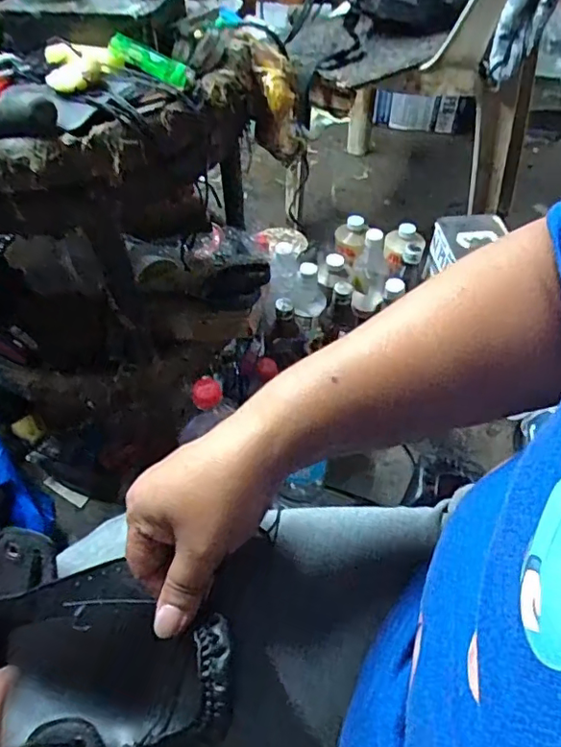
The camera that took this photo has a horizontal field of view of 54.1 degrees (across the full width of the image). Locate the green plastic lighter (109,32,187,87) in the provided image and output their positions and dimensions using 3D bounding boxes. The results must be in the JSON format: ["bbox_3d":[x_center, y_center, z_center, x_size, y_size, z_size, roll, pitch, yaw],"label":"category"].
[{"bbox_3d":[-0.121,-0.285,0.502,0.073,0.018,0.022,24,53,-4],"label":"green plastic lighter"}]

